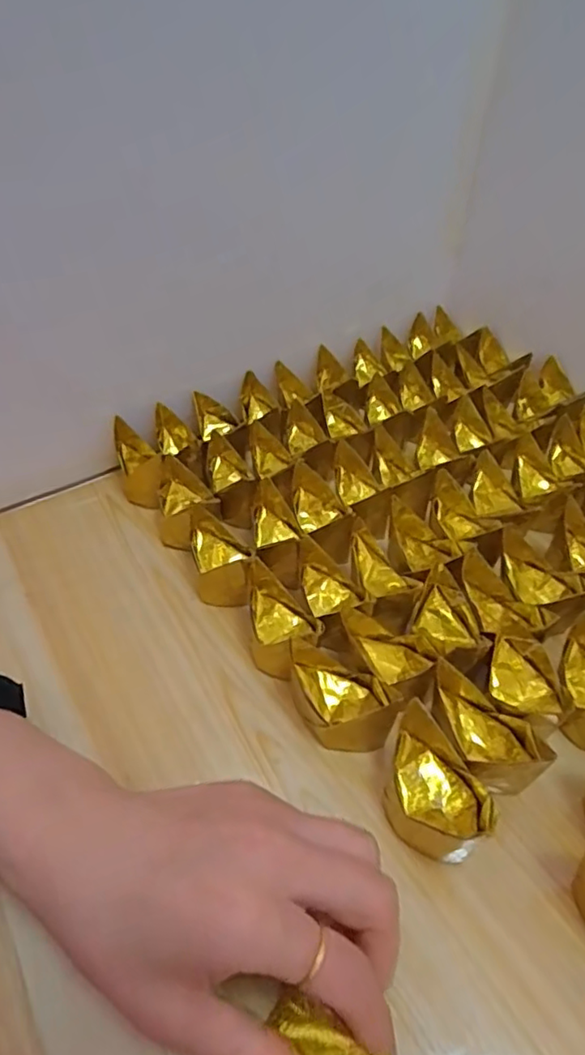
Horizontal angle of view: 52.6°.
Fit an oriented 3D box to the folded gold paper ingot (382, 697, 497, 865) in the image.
[{"bbox_3d":[0.058,0.108,0.248,0.037,0.045,0.051,-27,49,-26],"label":"folded gold paper ingot"}]

